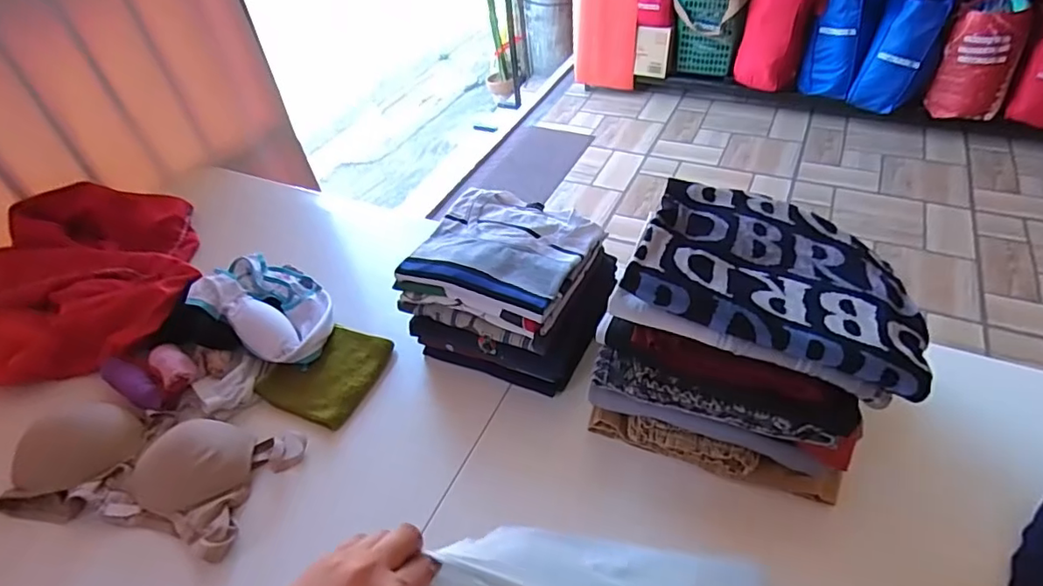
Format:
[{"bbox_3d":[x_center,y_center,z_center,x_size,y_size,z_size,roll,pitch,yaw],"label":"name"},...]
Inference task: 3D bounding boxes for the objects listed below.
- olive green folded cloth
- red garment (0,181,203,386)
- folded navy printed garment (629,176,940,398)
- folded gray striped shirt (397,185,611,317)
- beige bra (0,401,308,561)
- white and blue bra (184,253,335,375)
[{"bbox_3d":[-0.264,0.106,0.766,0.137,0.018,0.143,16,49,22],"label":"olive green folded cloth"},{"bbox_3d":[-0.684,-0.043,0.914,0.328,0.114,0.370,-9,44,-2],"label":"red garment"},{"bbox_3d":[0.269,-0.026,0.574,0.271,0.067,0.217,17,49,22],"label":"folded navy printed garment"},{"bbox_3d":[-0.024,-0.066,0.720,0.208,0.023,0.184,20,51,25],"label":"folded gray striped shirt"},{"bbox_3d":[-0.448,0.204,0.661,0.328,0.052,0.149,6,46,12],"label":"beige bra"},{"bbox_3d":[-0.362,0.015,0.817,0.206,0.057,0.140,22,51,26],"label":"white and blue bra"}]

